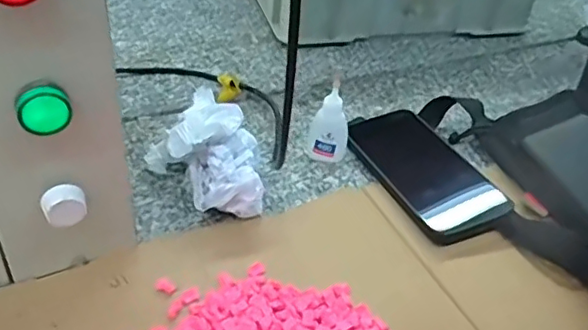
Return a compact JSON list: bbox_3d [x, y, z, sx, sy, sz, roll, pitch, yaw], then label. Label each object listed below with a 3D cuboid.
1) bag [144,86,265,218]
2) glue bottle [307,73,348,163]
[{"bbox_3d":[-0.069,-0.004,0.459,0.084,0.080,0.099,-1,40,-9],"label":"bag"},{"bbox_3d":[0.032,-0.039,0.513,0.035,0.082,0.019,12,40,7],"label":"glue bottle"}]

